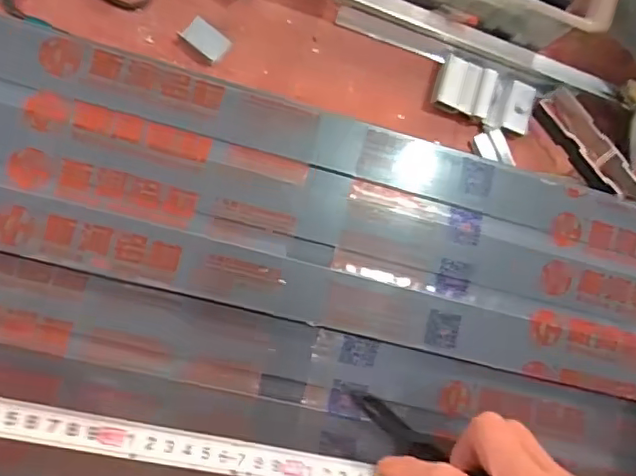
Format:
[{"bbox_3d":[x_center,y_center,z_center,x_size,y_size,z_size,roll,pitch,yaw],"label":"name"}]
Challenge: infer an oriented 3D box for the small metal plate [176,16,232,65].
[{"bbox_3d":[-0.089,-0.157,0.454,0.035,0.004,0.026,40,83,-5],"label":"small metal plate"}]

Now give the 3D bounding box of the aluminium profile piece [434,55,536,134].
[{"bbox_3d":[0.138,-0.118,0.477,0.082,0.015,0.041,16,85,-7],"label":"aluminium profile piece"}]

